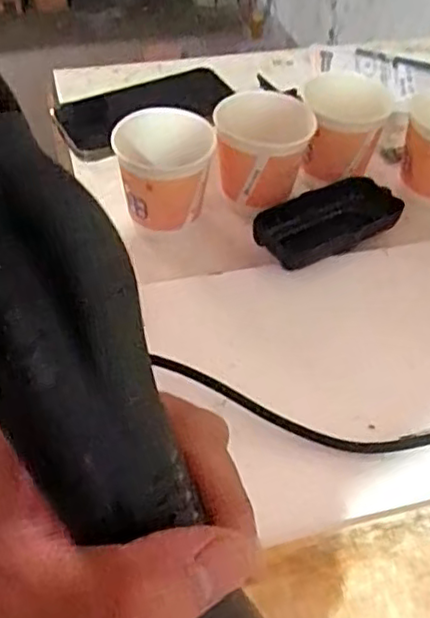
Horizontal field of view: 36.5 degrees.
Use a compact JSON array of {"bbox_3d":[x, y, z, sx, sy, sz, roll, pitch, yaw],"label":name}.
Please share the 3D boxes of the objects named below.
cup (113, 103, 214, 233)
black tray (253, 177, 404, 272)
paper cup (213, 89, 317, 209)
[{"bbox_3d":[-0.036,-0.097,0.461,0.064,0.066,0.059,3,49,-3],"label":"cup"},{"bbox_3d":[0.083,-0.063,0.472,0.104,0.020,0.054,-24,55,-24],"label":"black tray"},{"bbox_3d":[0.033,-0.117,0.479,0.070,0.067,0.059,-1,49,-6],"label":"paper cup"}]

